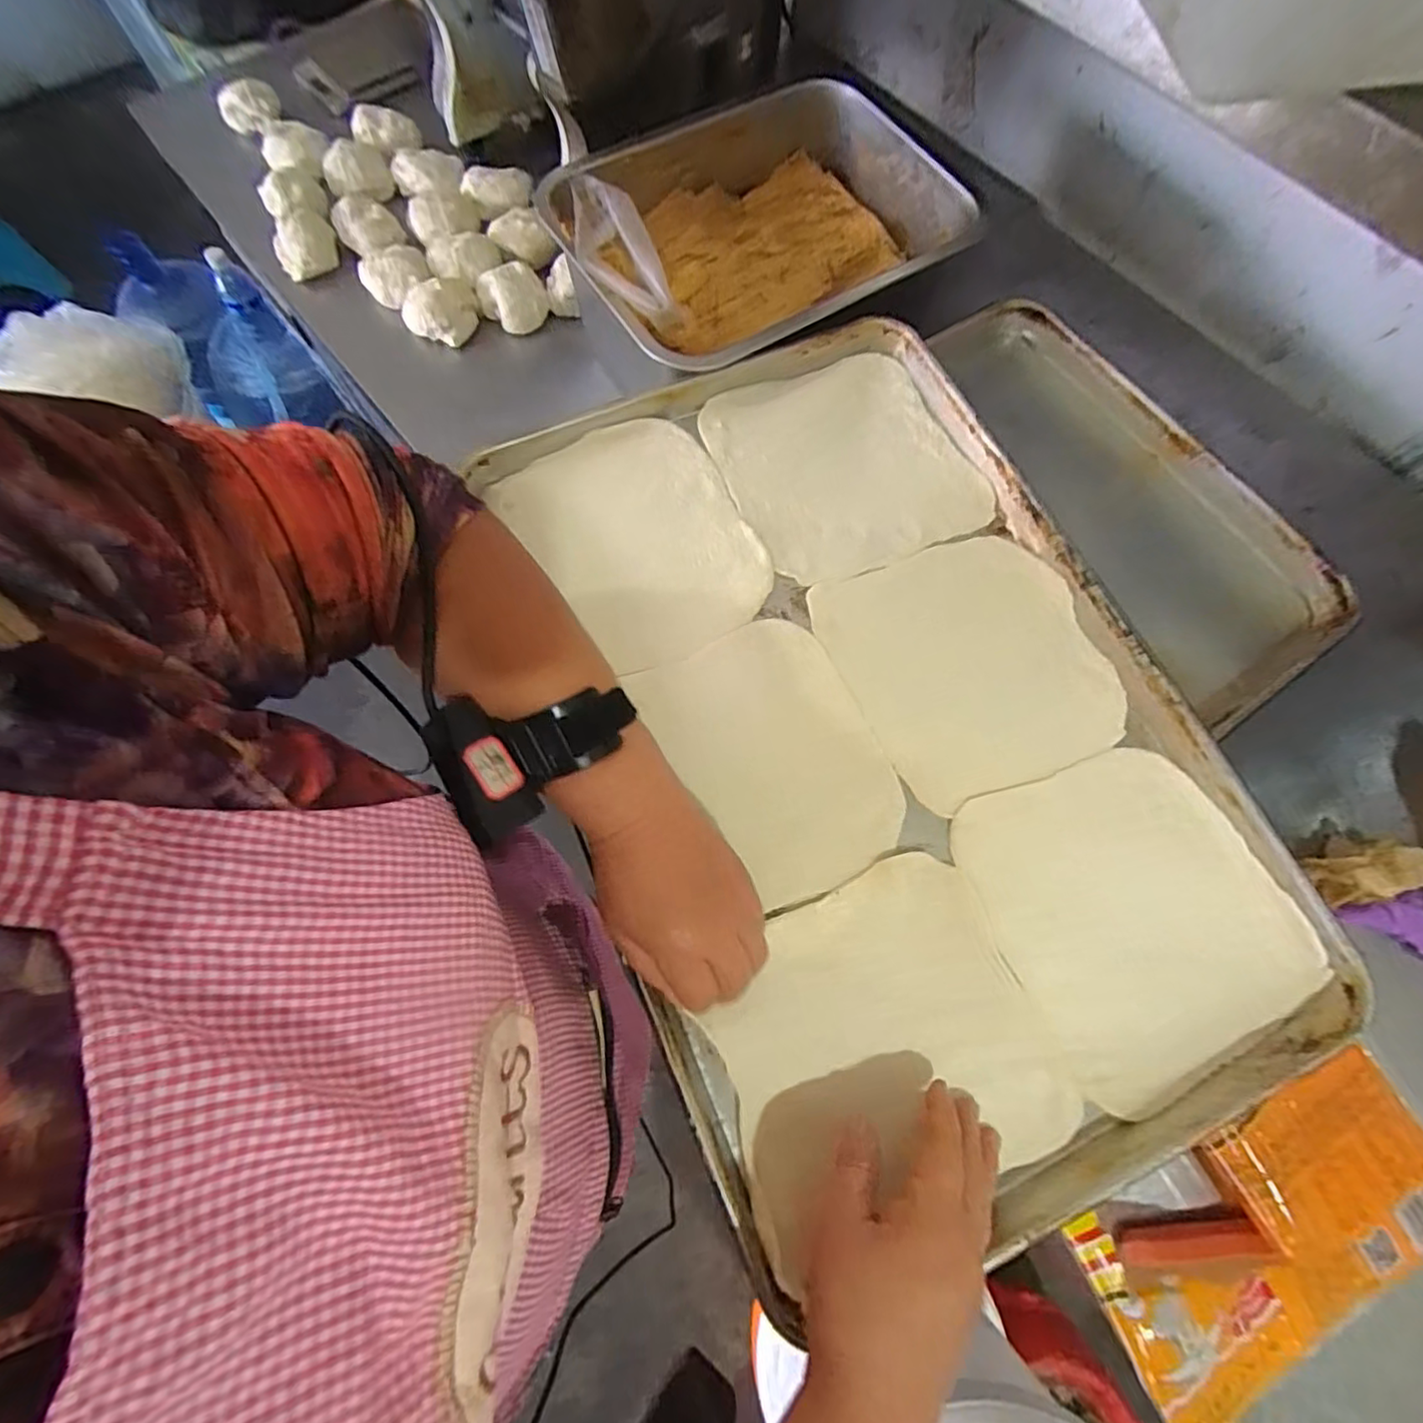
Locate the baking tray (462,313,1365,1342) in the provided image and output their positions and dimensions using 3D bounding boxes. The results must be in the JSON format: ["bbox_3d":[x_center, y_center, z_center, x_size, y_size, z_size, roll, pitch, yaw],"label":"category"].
[{"bbox_3d":[0.104,-0.002,0.431,0.388,0.032,0.588,-22,74,-9],"label":"baking tray"}]

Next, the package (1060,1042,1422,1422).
[{"bbox_3d":[0.383,0.344,0.425,0.281,0.052,0.147,-21,74,-9],"label":"package"}]

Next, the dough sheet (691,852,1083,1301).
[{"bbox_3d":[0.099,0.194,0.367,0.192,0.017,0.170,-19,73,-8],"label":"dough sheet"}]

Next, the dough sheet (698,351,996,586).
[{"bbox_3d":[0.106,-0.201,0.501,0.190,0.009,0.186,-20,74,-8],"label":"dough sheet"}]

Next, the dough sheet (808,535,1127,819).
[{"bbox_3d":[0.188,-0.037,0.448,0.181,0.007,0.185,-21,74,-8],"label":"dough sheet"}]

